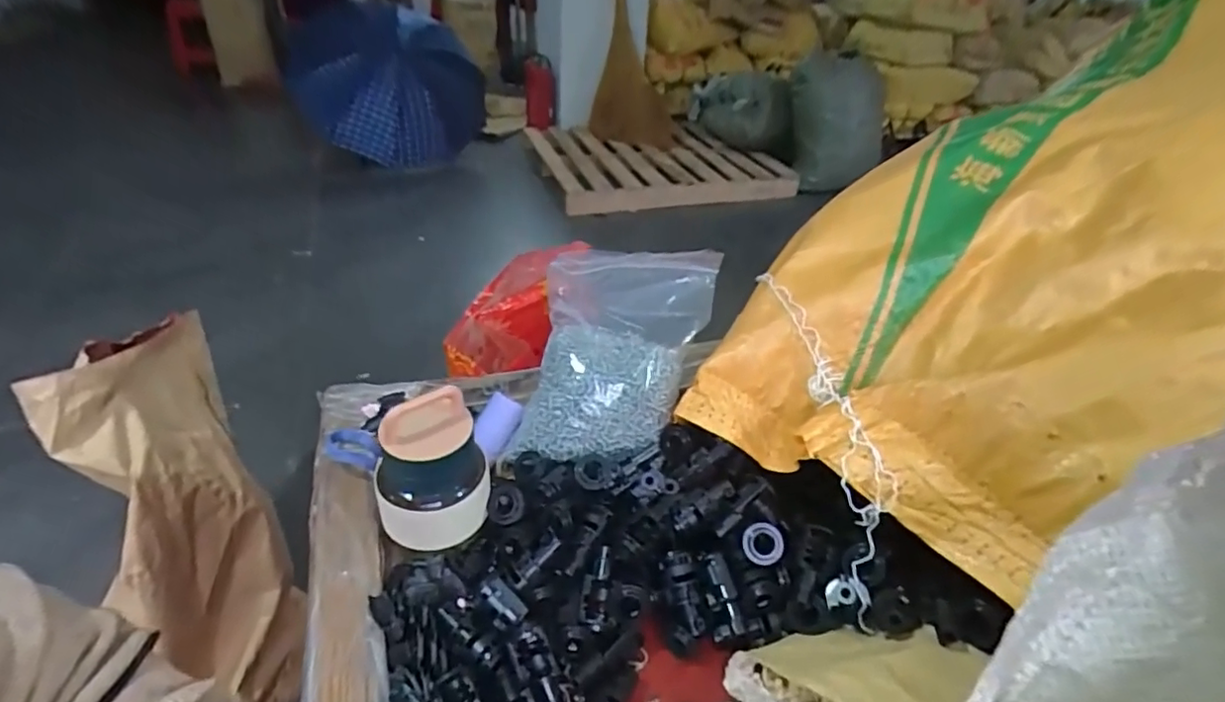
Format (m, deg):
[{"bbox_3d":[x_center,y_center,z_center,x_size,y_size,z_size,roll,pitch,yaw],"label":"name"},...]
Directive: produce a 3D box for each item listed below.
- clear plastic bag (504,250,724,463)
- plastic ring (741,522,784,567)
[{"bbox_3d":[0.003,-0.009,0.487,0.134,0.083,0.213,23,69,-4],"label":"clear plastic bag"},{"bbox_3d":[0.102,0.131,0.401,0.027,0.027,0.005,-10,-9,6],"label":"plastic ring"}]

